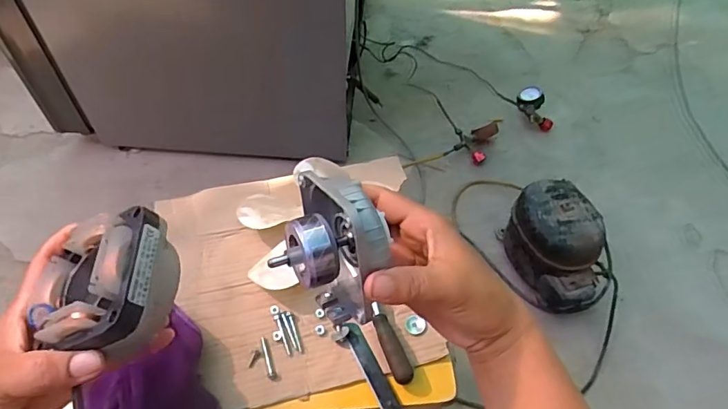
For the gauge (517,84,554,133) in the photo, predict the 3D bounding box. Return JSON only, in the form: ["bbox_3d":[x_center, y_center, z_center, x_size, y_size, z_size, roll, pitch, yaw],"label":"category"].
[{"bbox_3d":[0.433,-0.246,1.282,0.077,0.045,0.134,-15,71,-12],"label":"gauge"}]

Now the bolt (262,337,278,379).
[{"bbox_3d":[-0.094,0.151,0.495,0.008,0.004,0.044,-14,57,-11],"label":"bolt"}]

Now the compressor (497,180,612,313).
[{"bbox_3d":[0.376,0.088,0.976,0.134,0.166,0.228,-23,58,-17],"label":"compressor"}]

